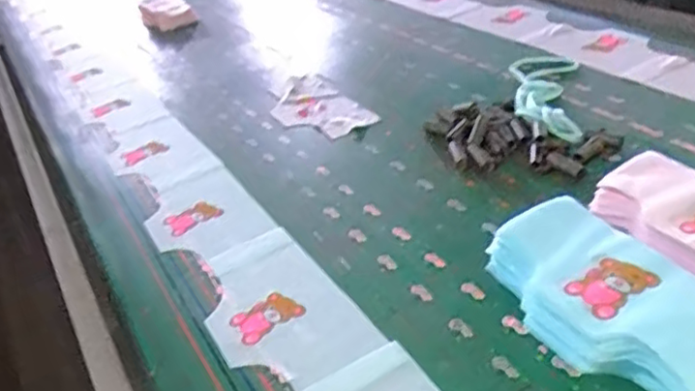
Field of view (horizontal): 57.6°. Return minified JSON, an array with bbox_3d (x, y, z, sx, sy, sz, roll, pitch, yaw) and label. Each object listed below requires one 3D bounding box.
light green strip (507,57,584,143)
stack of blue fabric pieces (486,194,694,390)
[{"bbox_3d":[0.360,-0.192,1.151,0.119,0.023,0.360,-1,34,17],"label":"light green strip"},{"bbox_3d":[0.283,0.115,0.696,0.154,0.073,0.301,-24,36,-21],"label":"stack of blue fabric pieces"}]

